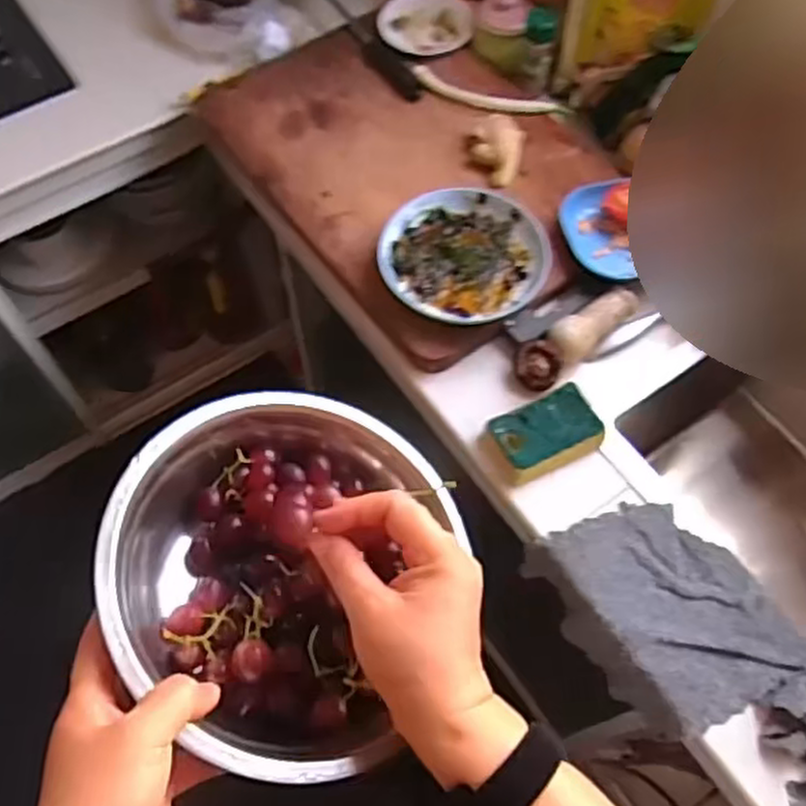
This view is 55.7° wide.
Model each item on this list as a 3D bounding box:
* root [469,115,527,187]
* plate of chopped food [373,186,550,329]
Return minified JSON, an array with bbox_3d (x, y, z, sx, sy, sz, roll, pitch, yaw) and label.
[{"bbox_3d":[0.110,-0.304,0.905,0.061,0.033,0.071,12,63,6],"label":"root"},{"bbox_3d":[0.065,-0.158,0.829,0.174,0.036,0.163,-4,62,-2],"label":"plate of chopped food"}]

